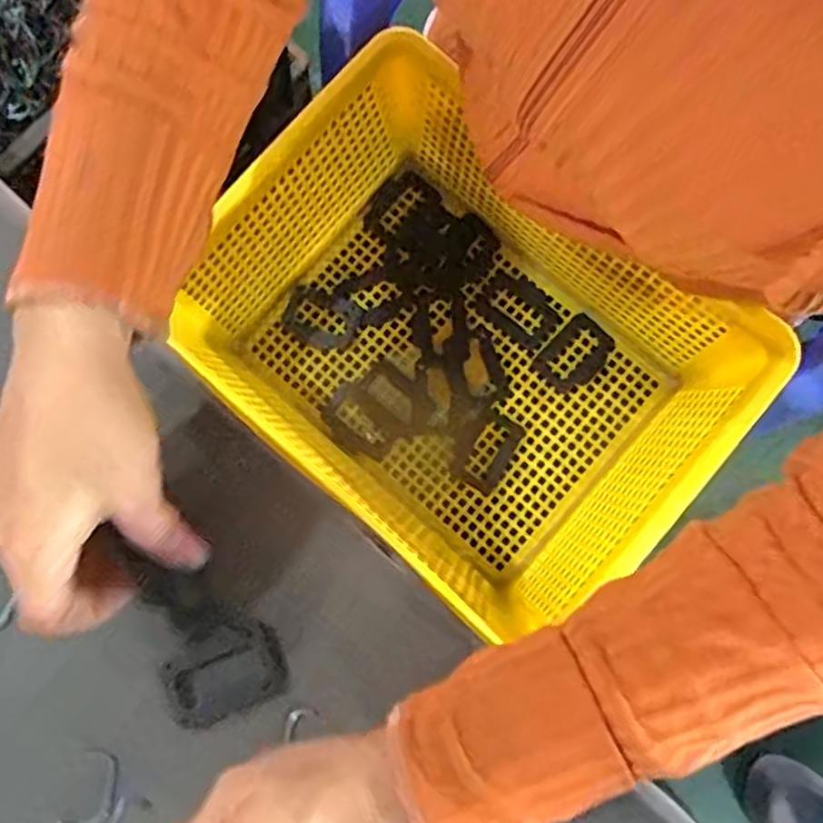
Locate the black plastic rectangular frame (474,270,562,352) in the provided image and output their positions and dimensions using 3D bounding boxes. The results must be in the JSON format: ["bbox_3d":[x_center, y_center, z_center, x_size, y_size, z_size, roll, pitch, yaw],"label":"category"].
[{"bbox_3d":[0.074,-0.071,0.481,0.054,0.004,0.036,39,83,5],"label":"black plastic rectangular frame"}]

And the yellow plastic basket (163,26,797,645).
[{"bbox_3d":[0.025,-0.037,0.437,0.298,0.115,0.214,42,82,6],"label":"yellow plastic basket"}]

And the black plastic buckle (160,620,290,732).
[{"bbox_3d":[-0.088,0.123,0.330,0.054,0.004,0.040,-24,81,-5],"label":"black plastic buckle"}]

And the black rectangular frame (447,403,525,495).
[{"bbox_3d":[0.049,0.025,0.469,0.036,0.004,0.052,30,82,4],"label":"black rectangular frame"}]

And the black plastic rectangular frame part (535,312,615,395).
[{"bbox_3d":[0.111,-0.038,0.476,0.036,0.006,0.051,43,83,5],"label":"black plastic rectangular frame part"}]

